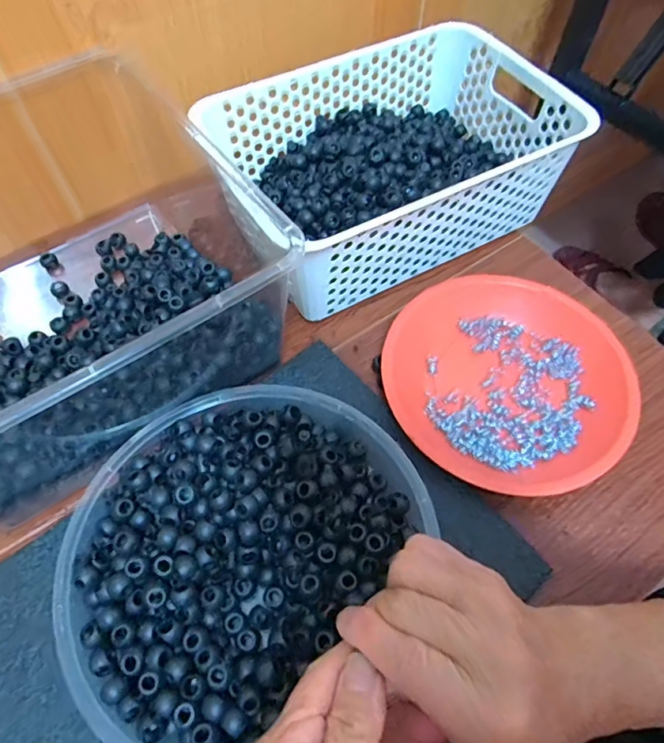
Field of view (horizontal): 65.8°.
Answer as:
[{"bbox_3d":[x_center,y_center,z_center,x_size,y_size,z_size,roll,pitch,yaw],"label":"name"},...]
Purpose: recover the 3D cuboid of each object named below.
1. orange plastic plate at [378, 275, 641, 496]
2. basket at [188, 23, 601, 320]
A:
[{"bbox_3d":[0.141,0.004,0.419,0.190,0.026,0.185,0,59,0],"label":"orange plastic plate"},{"bbox_3d":[0.056,-0.194,0.488,0.281,0.116,0.196,-25,62,-15],"label":"basket"}]

